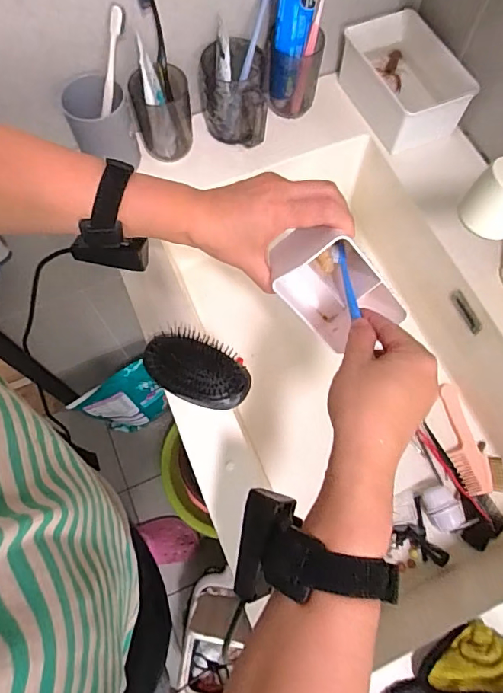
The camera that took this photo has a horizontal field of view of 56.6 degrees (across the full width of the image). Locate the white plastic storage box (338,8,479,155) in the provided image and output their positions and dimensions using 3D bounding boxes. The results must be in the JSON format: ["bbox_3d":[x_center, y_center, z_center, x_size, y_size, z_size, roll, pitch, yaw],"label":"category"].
[{"bbox_3d":[0.207,-0.362,0.638,0.128,0.064,0.174,-22,71,-7],"label":"white plastic storage box"}]

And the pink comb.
[{"bbox_3d":[0.284,0.123,0.633,0.048,0.009,0.150,-5,61,-15],"label":"pink comb"}]

